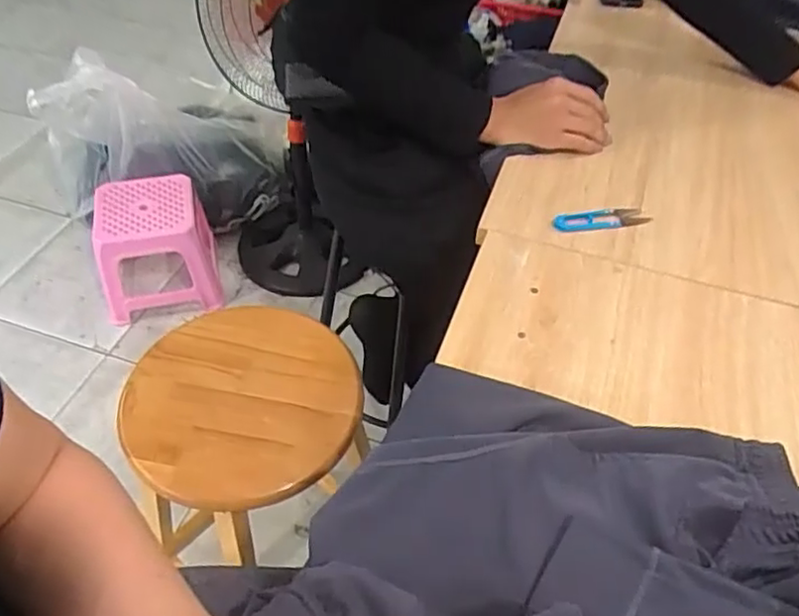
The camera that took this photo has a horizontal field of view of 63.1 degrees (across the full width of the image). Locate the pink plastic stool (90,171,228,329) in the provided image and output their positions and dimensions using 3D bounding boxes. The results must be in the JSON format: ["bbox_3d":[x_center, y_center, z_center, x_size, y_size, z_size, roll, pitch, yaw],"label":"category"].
[{"bbox_3d":[-0.609,-0.142,1.630,0.273,0.254,0.269,-11,48,-13],"label":"pink plastic stool"}]

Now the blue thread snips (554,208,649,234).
[{"bbox_3d":[0.241,-0.107,0.780,0.116,0.012,0.023,-7,47,-9],"label":"blue thread snips"}]

